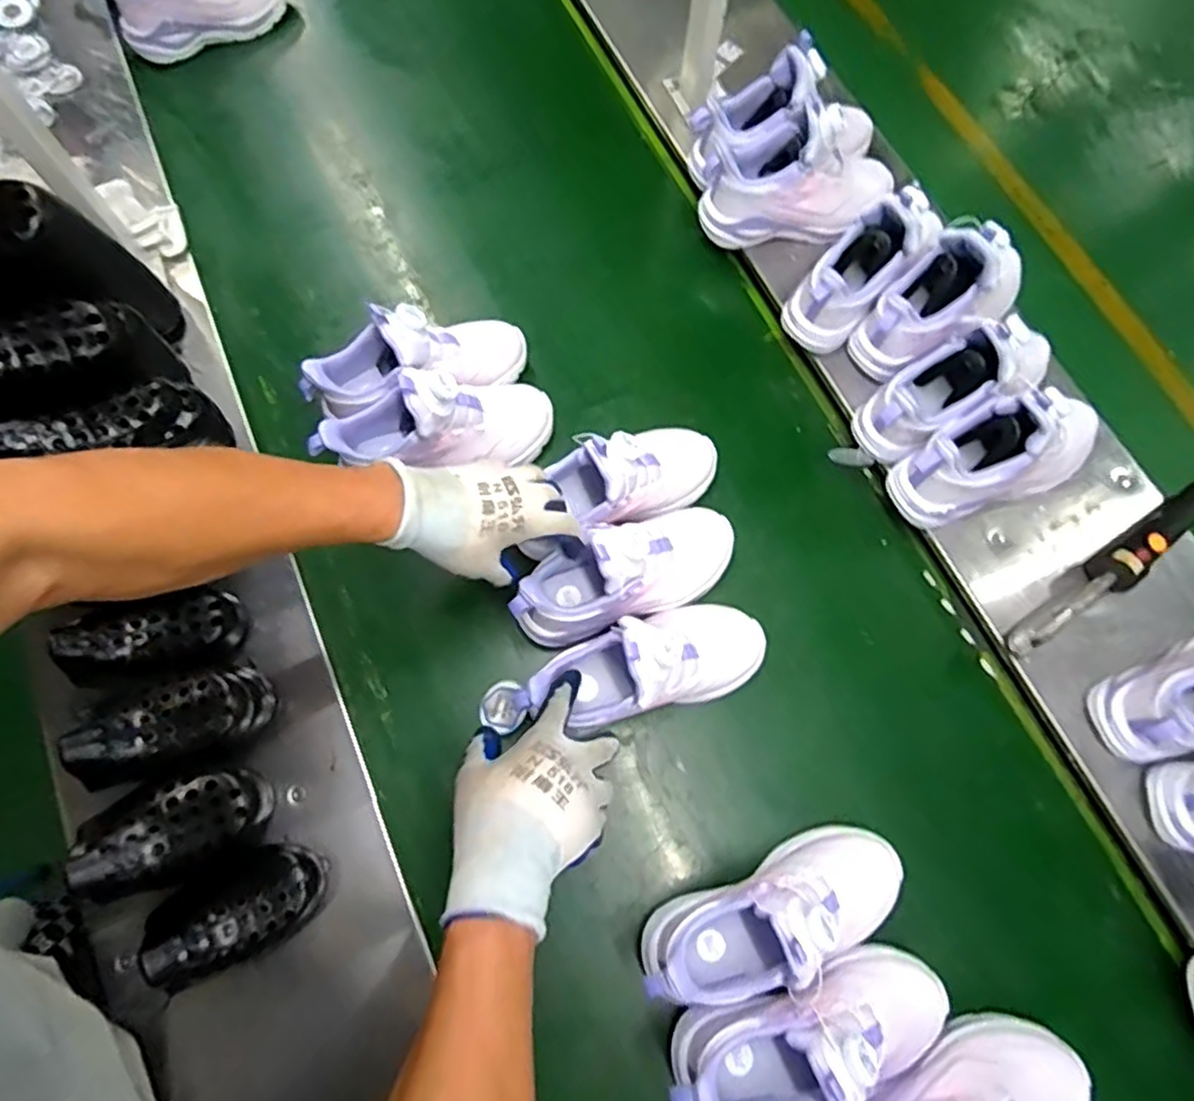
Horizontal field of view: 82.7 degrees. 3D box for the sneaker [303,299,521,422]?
[{"bbox_3d":[-0.172,-0.185,0.666,0.223,0.116,0.083,-16,75,-19],"label":"sneaker"}]

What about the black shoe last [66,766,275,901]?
[{"bbox_3d":[-0.311,0.204,0.508,0.108,0.100,0.074,-25,77,-8],"label":"black shoe last"}]

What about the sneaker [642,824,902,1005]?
[{"bbox_3d":[0.144,0.288,0.532,0.224,0.130,0.096,-17,76,-6],"label":"sneaker"}]

